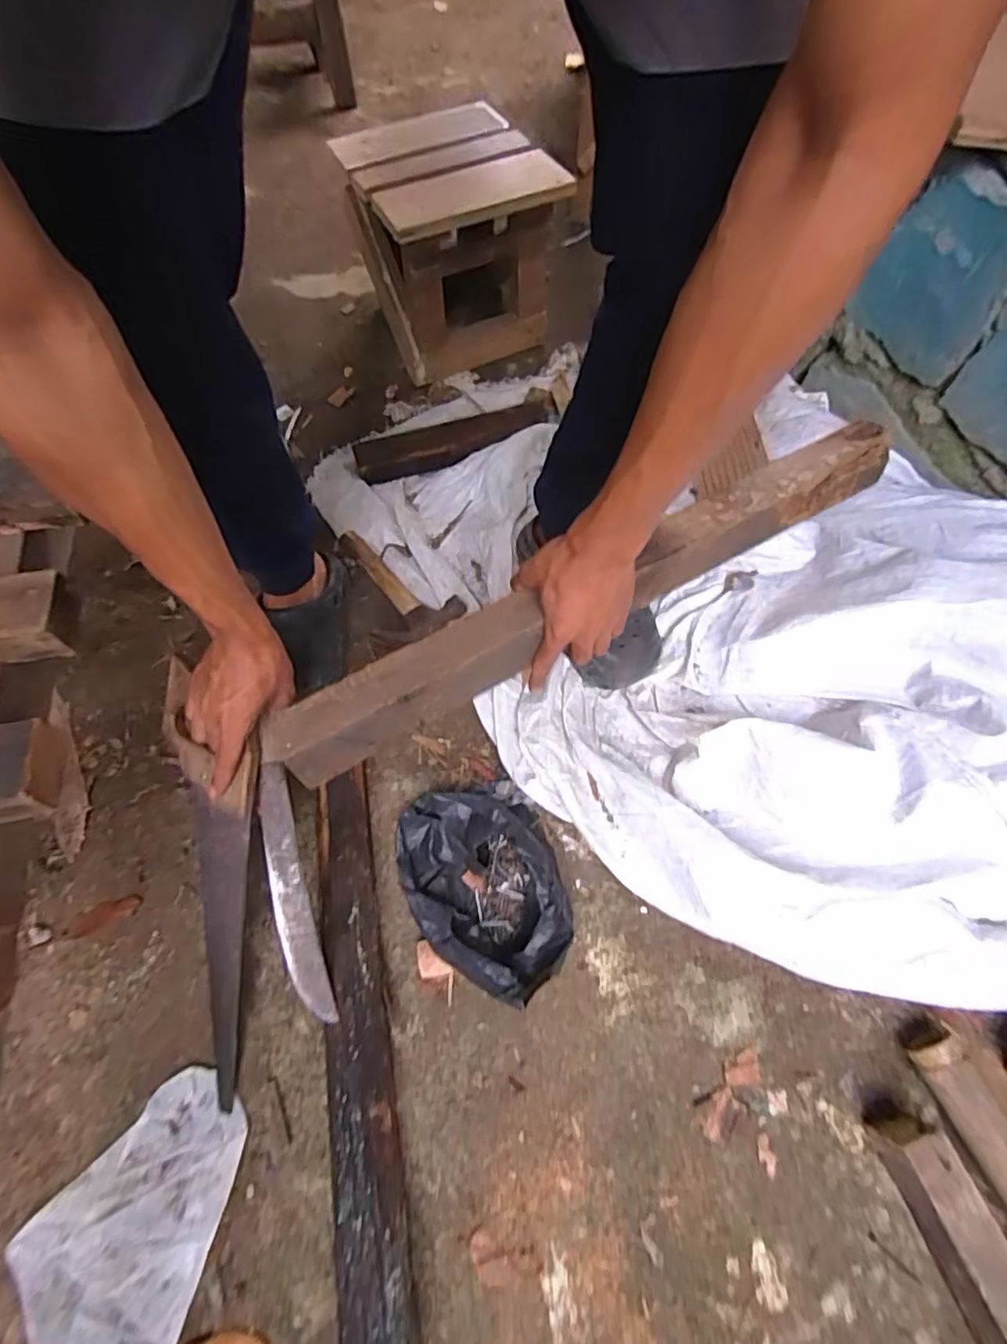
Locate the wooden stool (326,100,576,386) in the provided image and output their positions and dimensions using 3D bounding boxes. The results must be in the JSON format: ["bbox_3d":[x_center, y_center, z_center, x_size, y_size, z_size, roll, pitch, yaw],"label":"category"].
[{"bbox_3d":[-0.094,-0.721,0.994,0.284,0.257,0.331,-25,66,-13],"label":"wooden stool"}]

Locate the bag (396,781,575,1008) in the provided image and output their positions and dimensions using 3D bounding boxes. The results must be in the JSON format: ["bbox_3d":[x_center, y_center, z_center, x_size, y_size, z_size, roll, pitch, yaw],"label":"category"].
[{"bbox_3d":[-0.022,0.218,0.604,0.159,0.080,0.222,-15,64,-9],"label":"bag"}]

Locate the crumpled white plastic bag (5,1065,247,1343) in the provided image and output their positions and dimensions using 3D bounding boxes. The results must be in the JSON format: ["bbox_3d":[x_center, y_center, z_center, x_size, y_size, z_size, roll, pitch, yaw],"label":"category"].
[{"bbox_3d":[-0.311,0.481,0.502,0.146,0.012,0.201,38,68,16],"label":"crumpled white plastic bag"}]

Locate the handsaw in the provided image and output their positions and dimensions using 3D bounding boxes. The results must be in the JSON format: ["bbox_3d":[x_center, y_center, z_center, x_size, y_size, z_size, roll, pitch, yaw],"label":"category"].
[{"bbox_3d":[-0.262,0.198,0.546,0.083,0.027,0.416,-6,90,-5],"label":"handsaw"}]

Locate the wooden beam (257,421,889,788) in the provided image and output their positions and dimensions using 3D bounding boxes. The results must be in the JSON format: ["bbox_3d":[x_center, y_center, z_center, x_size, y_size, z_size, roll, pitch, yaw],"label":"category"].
[{"bbox_3d":[0.096,-0.076,0.536,0.630,0.056,0.060,-28,67,-11],"label":"wooden beam"}]

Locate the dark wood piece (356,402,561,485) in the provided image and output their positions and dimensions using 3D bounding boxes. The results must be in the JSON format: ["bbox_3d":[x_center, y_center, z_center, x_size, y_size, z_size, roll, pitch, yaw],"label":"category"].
[{"bbox_3d":[-0.072,-0.370,0.932,0.325,0.043,0.073,-16,64,-9],"label":"dark wood piece"}]

